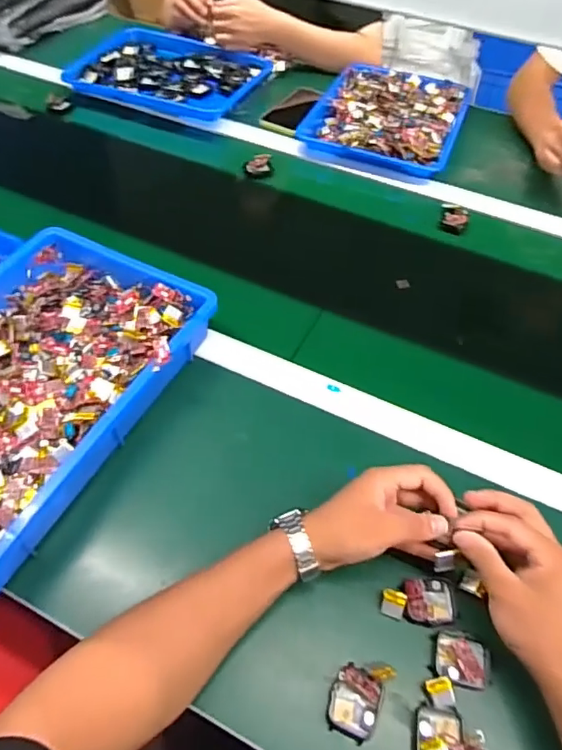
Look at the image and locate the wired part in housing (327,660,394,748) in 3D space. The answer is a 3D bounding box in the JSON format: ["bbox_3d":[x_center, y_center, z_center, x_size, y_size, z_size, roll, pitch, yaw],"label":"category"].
[{"bbox_3d":[0.060,0.250,0.408,0.040,0.021,0.053,20,56,12],"label":"wired part in housing"}]

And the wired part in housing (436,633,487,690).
[{"bbox_3d":[0.147,0.232,0.427,0.039,0.008,0.034,14,55,8],"label":"wired part in housing"}]

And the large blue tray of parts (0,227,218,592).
[{"bbox_3d":[-0.259,0.008,0.531,0.237,0.050,0.365,25,57,15],"label":"large blue tray of parts"}]

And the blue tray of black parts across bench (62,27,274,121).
[{"bbox_3d":[-0.206,-0.576,0.997,0.331,0.031,0.235,15,55,9],"label":"blue tray of black parts across bench"}]

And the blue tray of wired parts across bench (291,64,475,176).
[{"bbox_3d":[0.194,-0.466,0.930,0.246,0.028,0.325,19,56,12],"label":"blue tray of wired parts across bench"}]

